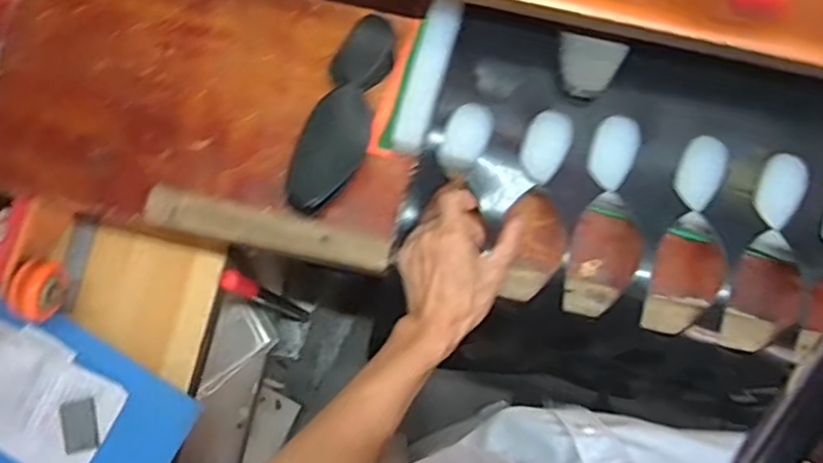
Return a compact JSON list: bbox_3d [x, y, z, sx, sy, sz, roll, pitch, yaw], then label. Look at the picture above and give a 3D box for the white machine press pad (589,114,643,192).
[{"bbox_3d":[0.194,-0.075,0.657,0.042,0.018,0.069,16,79,3],"label":"white machine press pad"}]

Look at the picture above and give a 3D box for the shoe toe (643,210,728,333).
[{"bbox_3d":[0.263,0.048,0.653,0.068,0.038,0.110,28,80,5],"label":"shoe toe"}]

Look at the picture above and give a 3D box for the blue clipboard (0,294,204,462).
[{"bbox_3d":[-0.462,0.228,0.857,0.332,0.019,0.223,32,80,5],"label":"blue clipboard"}]

